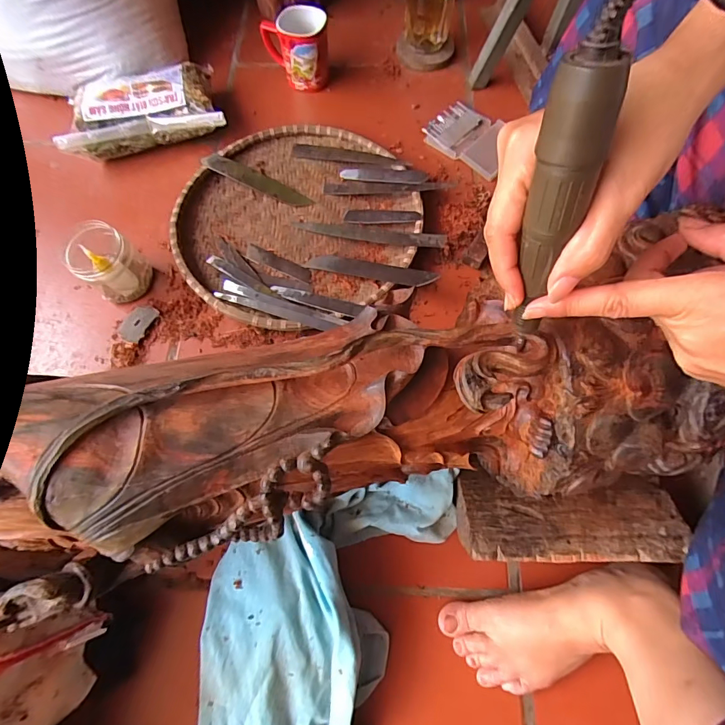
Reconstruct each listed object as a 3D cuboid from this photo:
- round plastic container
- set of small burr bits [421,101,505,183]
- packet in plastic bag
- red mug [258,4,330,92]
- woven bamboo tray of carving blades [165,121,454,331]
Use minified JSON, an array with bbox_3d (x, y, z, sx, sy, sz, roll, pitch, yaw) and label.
[{"bbox_3d":[-0.326,-0.130,0.537,0.074,0.098,0.072,-42,72,-13],"label":"round plastic container"},{"bbox_3d":[0.172,-0.354,0.659,0.129,0.016,0.099,38,74,16],"label":"set of small burr bits"},{"bbox_3d":[-0.340,-0.398,0.659,0.244,0.072,0.146,-10,68,-2],"label":"packet in plastic bag"},{"bbox_3d":[-0.105,-0.507,0.686,0.104,0.092,0.078,-10,68,-2],"label":"red mug"},{"bbox_3d":[-0.082,-0.200,0.593,0.341,0.031,0.346,-33,70,-10],"label":"woven bamboo tray of carving blades"}]

